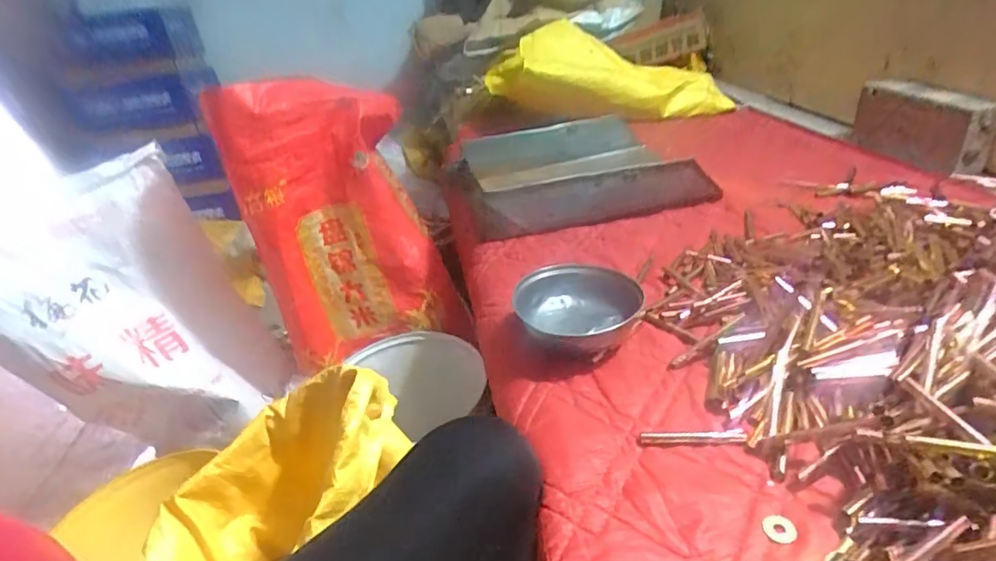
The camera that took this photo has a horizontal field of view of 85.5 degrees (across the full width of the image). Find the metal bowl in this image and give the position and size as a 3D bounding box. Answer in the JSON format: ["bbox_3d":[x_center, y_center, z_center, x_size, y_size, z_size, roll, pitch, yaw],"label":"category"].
[{"bbox_3d":[0.088,0.029,0.593,0.134,0.047,0.141,-6,30,3],"label":"metal bowl"}]

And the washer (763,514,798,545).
[{"bbox_3d":[0.206,0.180,0.394,0.021,0.004,0.023,-6,30,3],"label":"washer"}]

